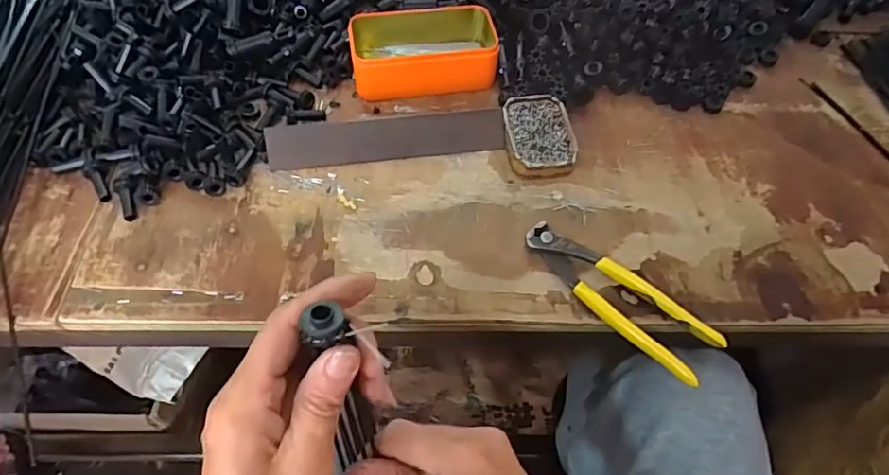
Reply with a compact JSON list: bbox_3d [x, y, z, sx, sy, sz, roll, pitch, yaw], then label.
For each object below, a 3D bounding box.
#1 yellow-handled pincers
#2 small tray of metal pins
[{"bbox_3d":[0.134,0.043,0.423,0.045,0.021,0.165,-39,67,-24],"label":"yellow-handled pincers"},{"bbox_3d":[0.089,-0.097,0.507,0.061,0.020,0.090,-4,58,-6],"label":"small tray of metal pins"}]

